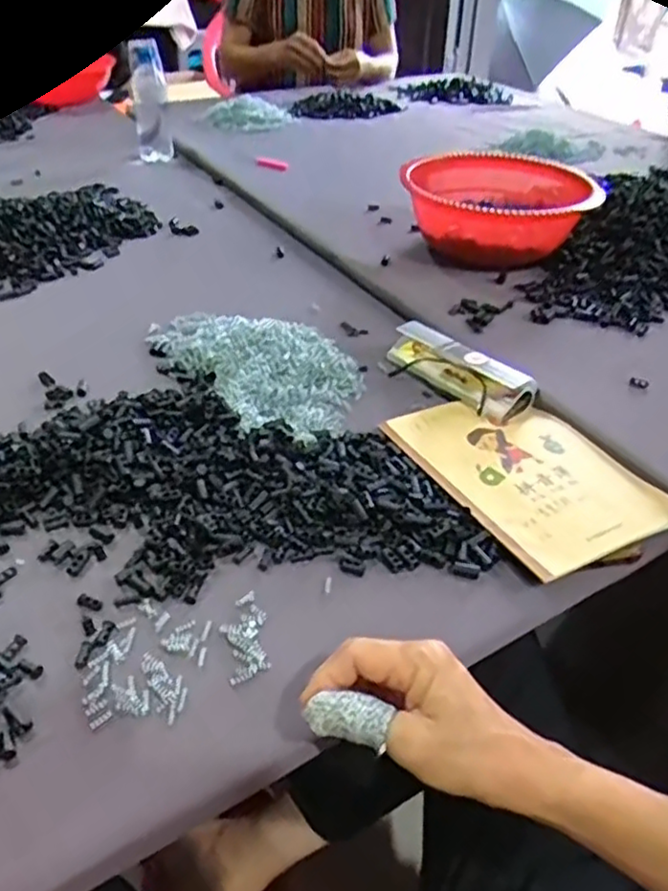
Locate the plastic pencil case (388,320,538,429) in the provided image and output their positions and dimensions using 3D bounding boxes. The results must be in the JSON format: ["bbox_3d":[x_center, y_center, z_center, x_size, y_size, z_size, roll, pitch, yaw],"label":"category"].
[{"bbox_3d":[0.112,-0.077,0.647,0.046,0.034,0.156,-27,45,-29],"label":"plastic pencil case"}]

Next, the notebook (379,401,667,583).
[{"bbox_3d":[0.154,0.016,0.556,0.142,0.006,0.198,-20,42,-23],"label":"notebook"}]

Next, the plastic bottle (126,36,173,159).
[{"bbox_3d":[-0.320,-0.592,1.191,0.058,0.187,0.071,-8,40,-12],"label":"plastic bottle"}]

